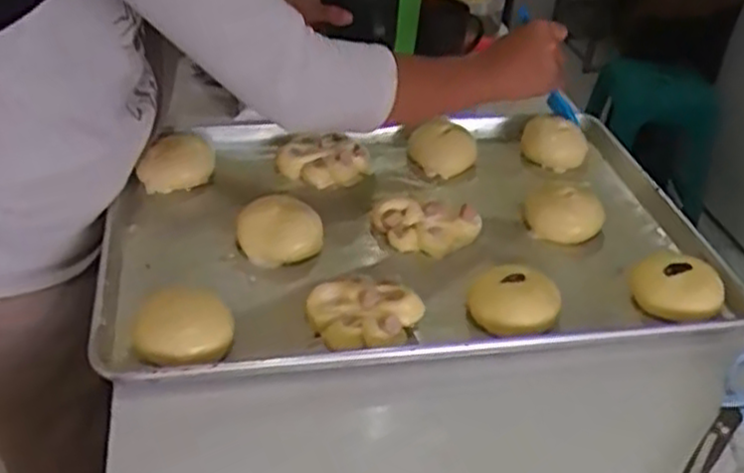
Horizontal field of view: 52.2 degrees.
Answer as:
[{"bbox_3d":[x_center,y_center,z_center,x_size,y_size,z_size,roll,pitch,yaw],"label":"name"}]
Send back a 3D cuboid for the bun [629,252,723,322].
[{"bbox_3d":[0.287,0.049,0.717,0.086,0.037,0.063,4,37,0],"label":"bun"}]

